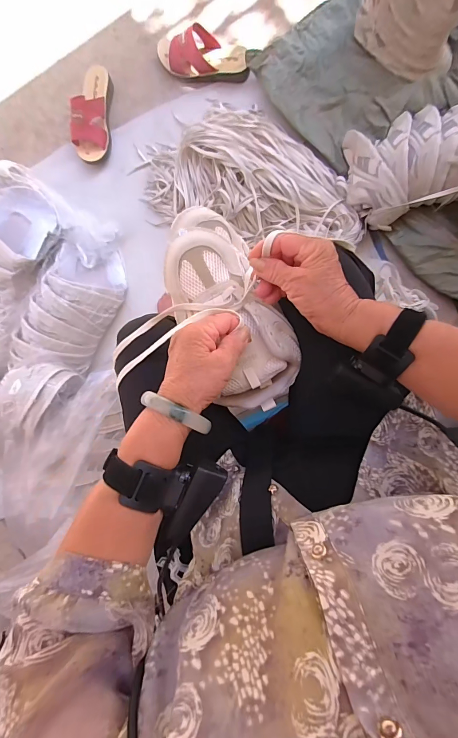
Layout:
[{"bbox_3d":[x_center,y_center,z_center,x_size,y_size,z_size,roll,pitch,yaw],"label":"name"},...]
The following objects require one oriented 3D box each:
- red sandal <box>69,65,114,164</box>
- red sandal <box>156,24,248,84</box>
[{"bbox_3d":[-0.336,-0.620,0.802,0.086,0.069,0.226,0,93,5],"label":"red sandal"},{"bbox_3d":[-0.063,-0.733,0.773,0.222,0.069,0.083,7,94,4],"label":"red sandal"}]

